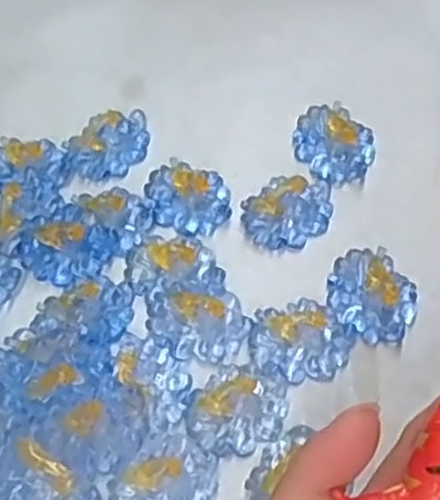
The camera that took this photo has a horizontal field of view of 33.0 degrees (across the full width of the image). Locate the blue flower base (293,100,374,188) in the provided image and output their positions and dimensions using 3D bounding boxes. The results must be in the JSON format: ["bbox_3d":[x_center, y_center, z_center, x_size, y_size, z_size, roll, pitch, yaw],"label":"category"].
[{"bbox_3d":[0.047,-0.045,0.311,0.035,0.006,0.030,40,71,21],"label":"blue flower base"}]

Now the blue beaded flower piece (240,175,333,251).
[{"bbox_3d":[0.028,-0.016,0.300,0.038,0.004,0.030,-30,65,-12],"label":"blue beaded flower piece"}]

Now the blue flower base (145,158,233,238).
[{"bbox_3d":[-0.013,-0.022,0.305,0.036,0.006,0.029,20,65,13],"label":"blue flower base"}]

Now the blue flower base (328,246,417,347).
[{"bbox_3d":[0.057,0.017,0.280,0.030,0.006,0.036,-33,65,-13],"label":"blue flower base"}]

